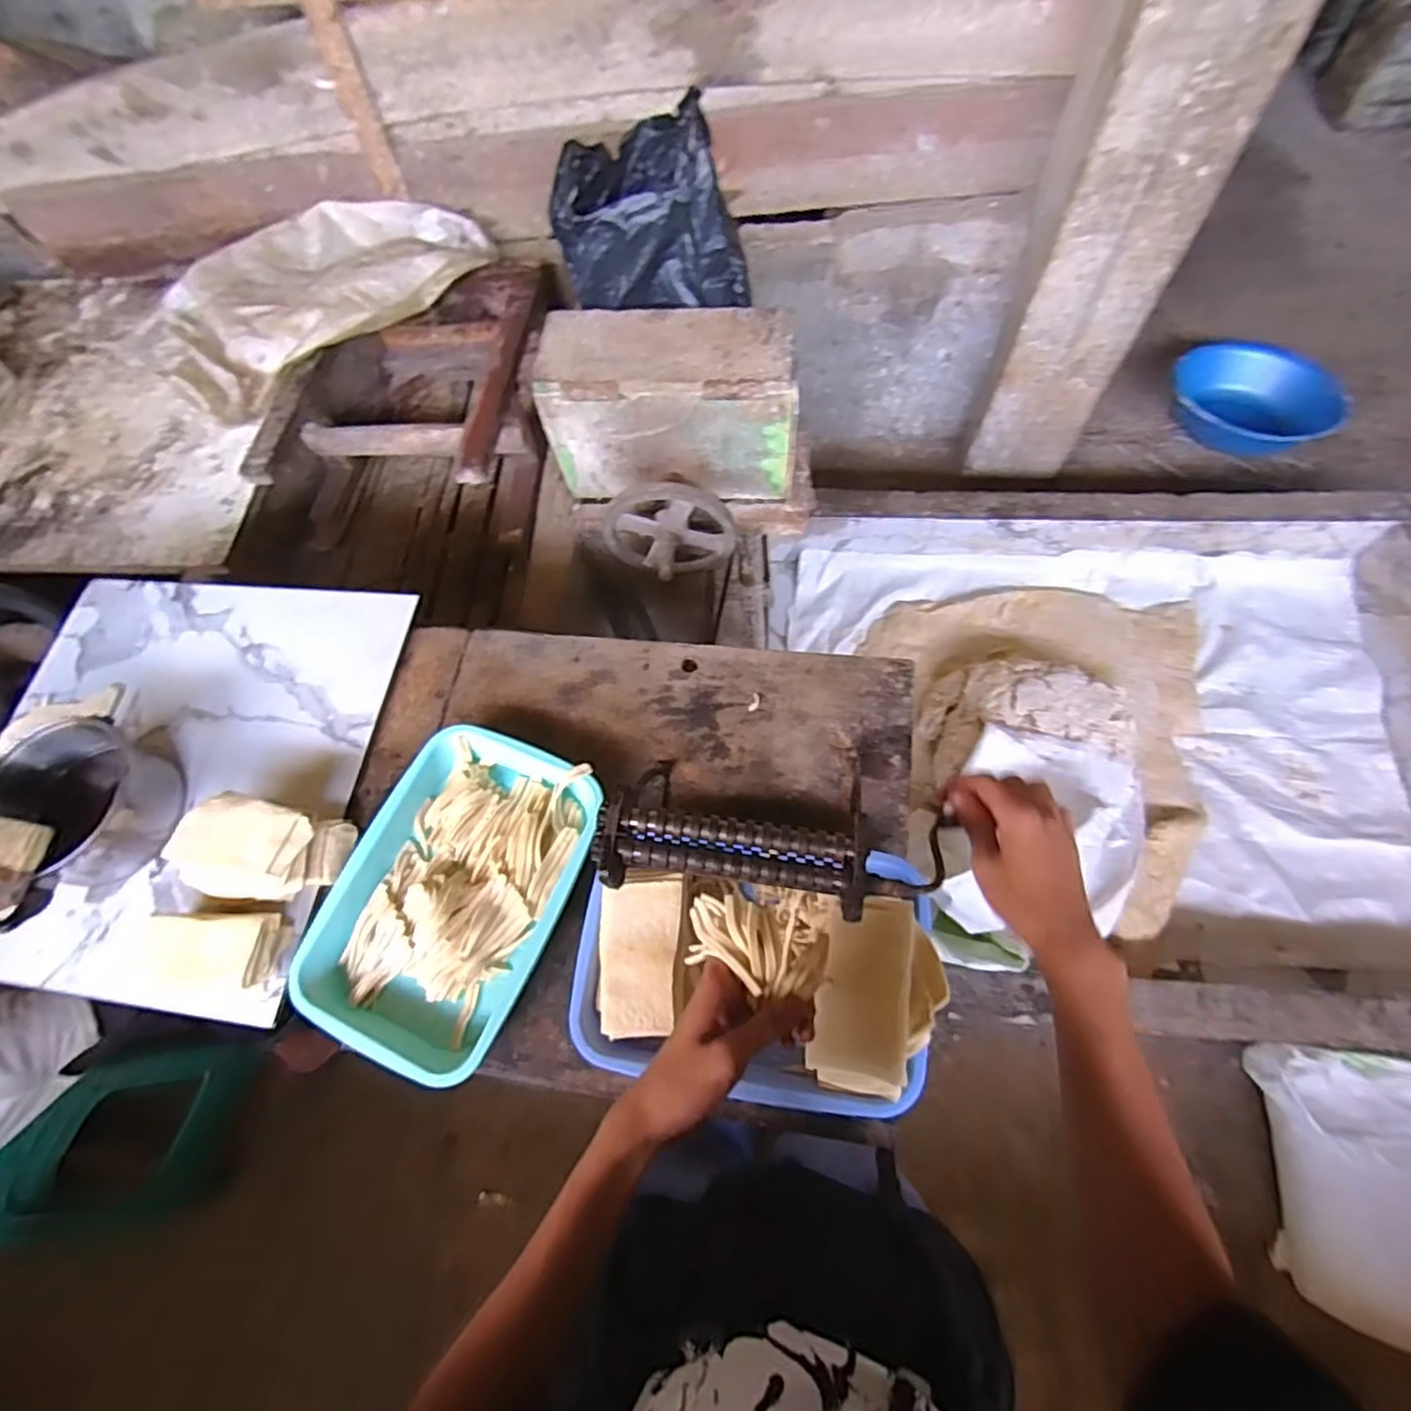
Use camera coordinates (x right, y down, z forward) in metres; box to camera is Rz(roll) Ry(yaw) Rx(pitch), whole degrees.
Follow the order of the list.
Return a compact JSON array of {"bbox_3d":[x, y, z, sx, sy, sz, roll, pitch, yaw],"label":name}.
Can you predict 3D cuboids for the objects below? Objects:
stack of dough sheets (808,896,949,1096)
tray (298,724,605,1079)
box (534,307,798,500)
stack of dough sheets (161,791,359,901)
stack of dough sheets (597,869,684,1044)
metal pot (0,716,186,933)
[{"bbox_3d":[0.145,0.245,0.571,0.100,0.062,0.152,12,67,8],"label":"stack of dough sheets"},{"bbox_3d":[-0.250,0.185,0.683,0.226,0.043,0.326,20,69,11],"label":"tray"},{"bbox_3d":[-0.048,-0.431,0.993,0.340,0.226,0.136,1,66,3],"label":"box"},{"bbox_3d":[-0.457,0.145,0.685,0.151,0.065,0.095,11,67,8],"label":"stack of dough sheets"},{"bbox_3d":[-0.062,0.222,0.612,0.076,0.040,0.137,3,66,4],"label":"stack of dough sheets"},{"bbox_3d":[-0.685,0.113,0.728,0.172,0.093,0.186,-1,66,2],"label":"metal pot"}]

